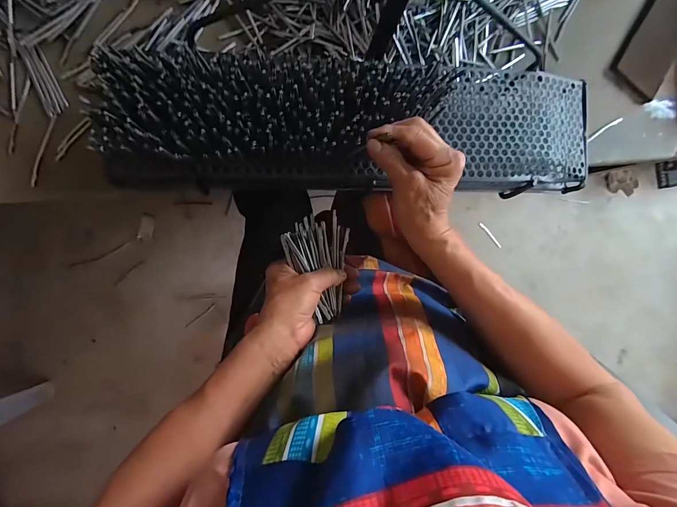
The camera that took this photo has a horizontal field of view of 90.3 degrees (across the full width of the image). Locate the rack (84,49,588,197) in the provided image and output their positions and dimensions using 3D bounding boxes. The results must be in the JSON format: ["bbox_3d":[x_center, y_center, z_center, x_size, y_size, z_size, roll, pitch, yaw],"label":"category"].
[{"bbox_3d":[0.040,-0.148,0.402,0.582,0.076,0.142,-3,93,-12],"label":"rack"}]

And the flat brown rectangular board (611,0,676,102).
[{"bbox_3d":[0.532,-0.381,0.536,0.091,0.014,0.274,32,88,-7],"label":"flat brown rectangular board"}]

